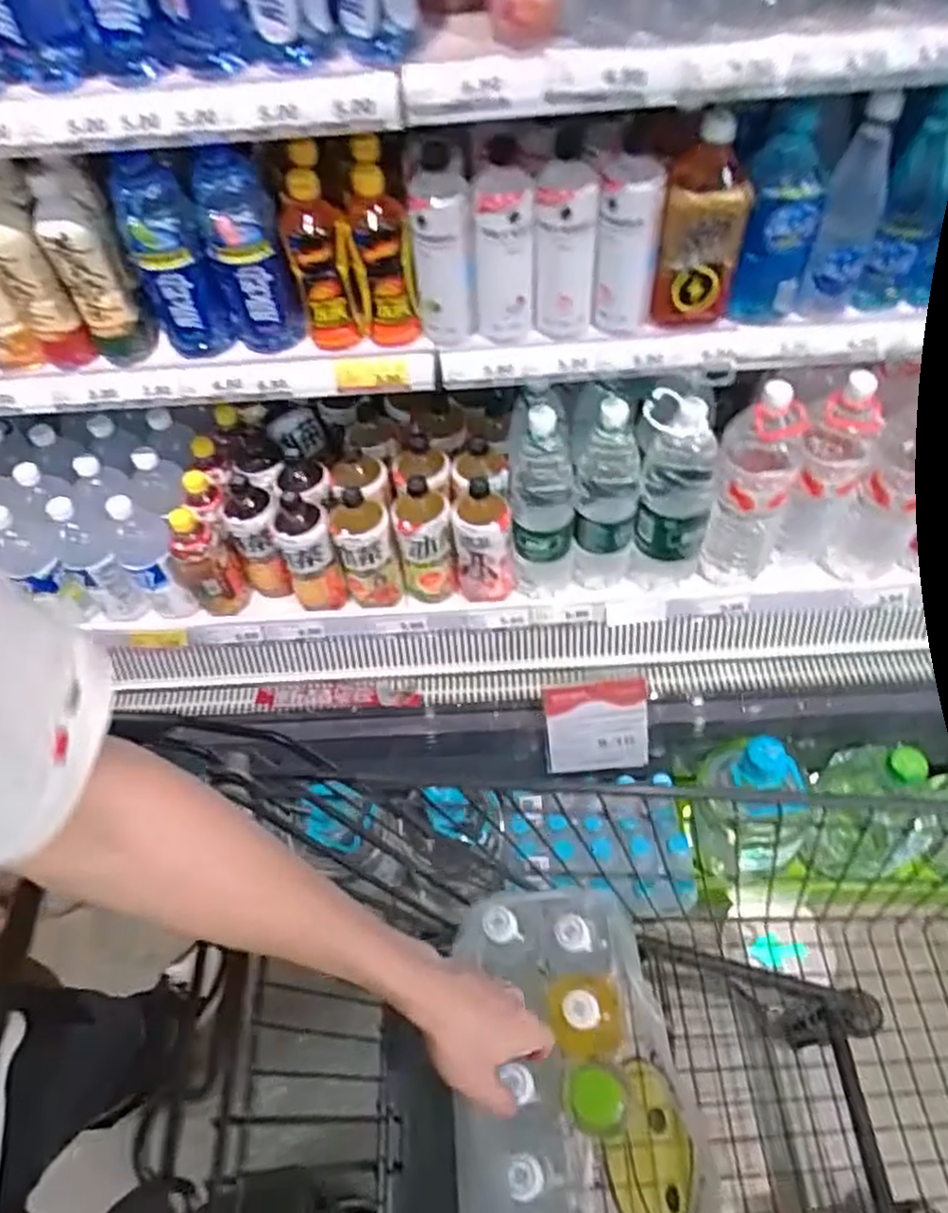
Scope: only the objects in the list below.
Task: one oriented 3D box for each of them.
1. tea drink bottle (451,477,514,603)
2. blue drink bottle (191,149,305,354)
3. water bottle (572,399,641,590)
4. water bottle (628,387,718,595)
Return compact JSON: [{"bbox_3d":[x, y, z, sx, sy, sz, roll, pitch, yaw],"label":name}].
[{"bbox_3d":[0.013,-0.100,1.077,0.079,0.199,0.077,-5,54,0],"label":"tea drink bottle"},{"bbox_3d":[-0.259,-0.395,0.850,0.078,0.202,0.082,-20,56,-10],"label":"blue drink bottle"},{"bbox_3d":[0.184,-0.150,1.052,0.084,0.315,0.088,4,55,7],"label":"water bottle"},{"bbox_3d":[0.273,-0.141,1.048,0.101,0.324,0.097,7,55,9],"label":"water bottle"}]

